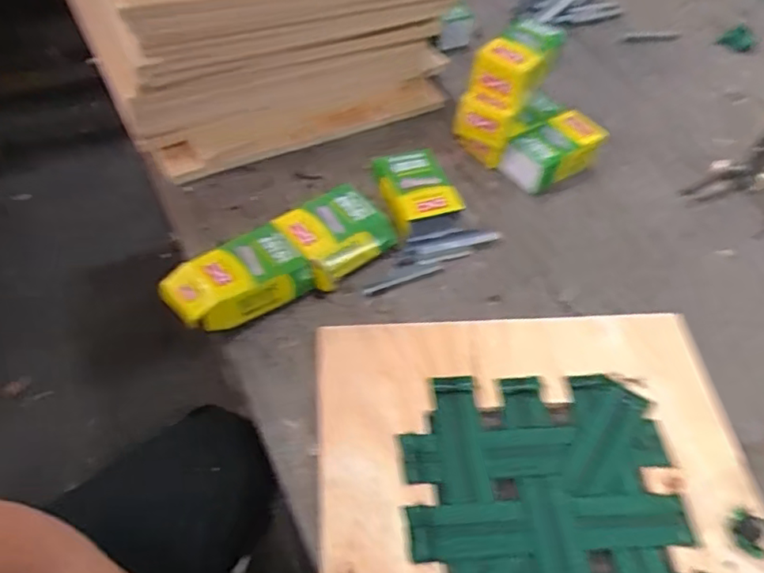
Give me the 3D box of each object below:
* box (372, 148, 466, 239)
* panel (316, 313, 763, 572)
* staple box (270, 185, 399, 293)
[{"bbox_3d":[0.042,-0.121,0.747,0.088,0.034,0.117,-15,56,-16],"label":"box"},{"bbox_3d":[0.150,0.213,0.520,0.403,0.017,0.422,0,53,-5],"label":"panel"},{"bbox_3d":[-0.048,-0.064,0.698,0.120,0.035,0.095,-30,62,-25],"label":"staple box"}]

